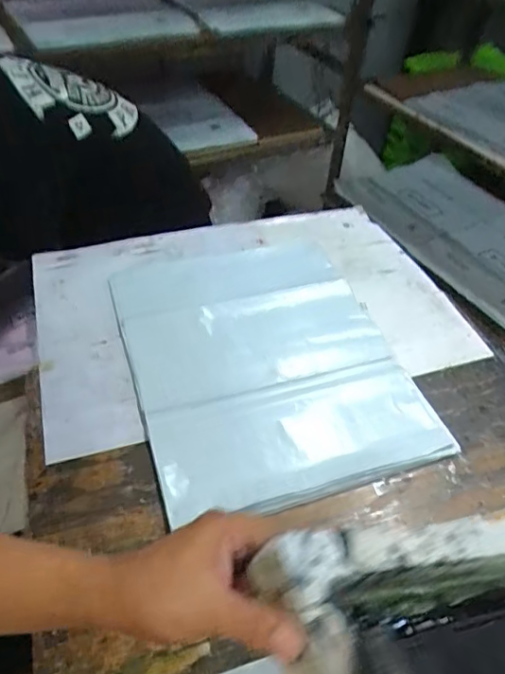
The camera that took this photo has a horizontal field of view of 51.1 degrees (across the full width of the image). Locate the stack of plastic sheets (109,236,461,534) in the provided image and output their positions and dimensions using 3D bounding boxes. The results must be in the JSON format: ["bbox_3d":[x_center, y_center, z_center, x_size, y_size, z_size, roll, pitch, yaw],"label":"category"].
[{"bbox_3d":[0.016,0.019,0.834,0.401,0.021,0.499,-12,48,-16],"label":"stack of plastic sheets"}]

